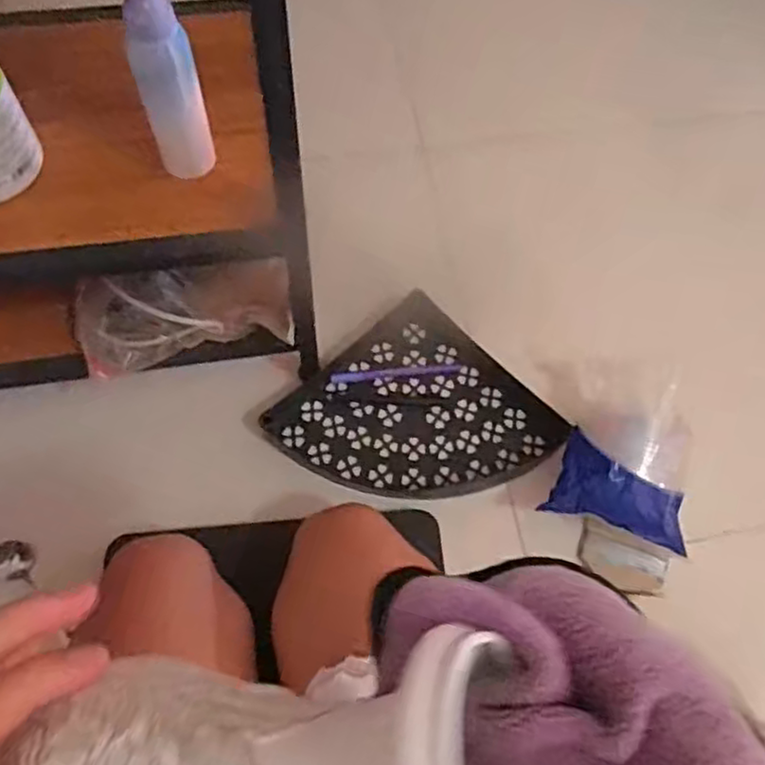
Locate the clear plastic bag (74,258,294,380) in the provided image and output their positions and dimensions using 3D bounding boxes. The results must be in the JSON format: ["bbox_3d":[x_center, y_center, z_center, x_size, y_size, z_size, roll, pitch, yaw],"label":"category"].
[{"bbox_3d":[-0.198,-0.064,0.681,0.214,0.061,0.085,-4,67,-4],"label":"clear plastic bag"}]

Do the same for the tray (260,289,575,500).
[{"bbox_3d":[0.039,0.049,0.814,0.253,0.034,0.256,-40,74,-18],"label":"tray"}]

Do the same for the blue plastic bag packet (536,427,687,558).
[{"bbox_3d":[0.251,0.113,0.714,0.137,0.025,0.089,18,108,17],"label":"blue plastic bag packet"}]

